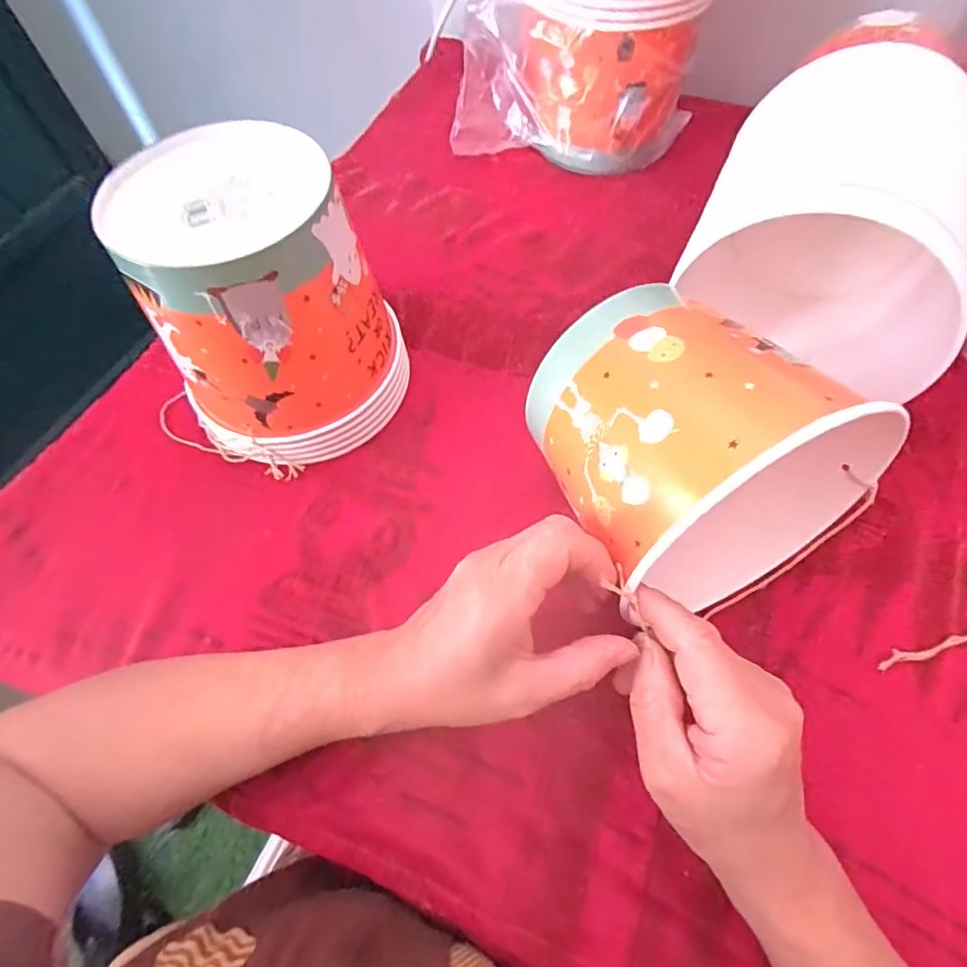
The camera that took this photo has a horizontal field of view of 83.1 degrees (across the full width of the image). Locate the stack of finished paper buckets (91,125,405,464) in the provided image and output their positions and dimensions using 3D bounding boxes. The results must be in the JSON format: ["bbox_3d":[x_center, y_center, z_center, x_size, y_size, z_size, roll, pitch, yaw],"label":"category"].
[{"bbox_3d":[-0.136,-0.118,0.374,0.141,0.166,0.136,-17,62,-6],"label":"stack of finished paper buckets"}]

